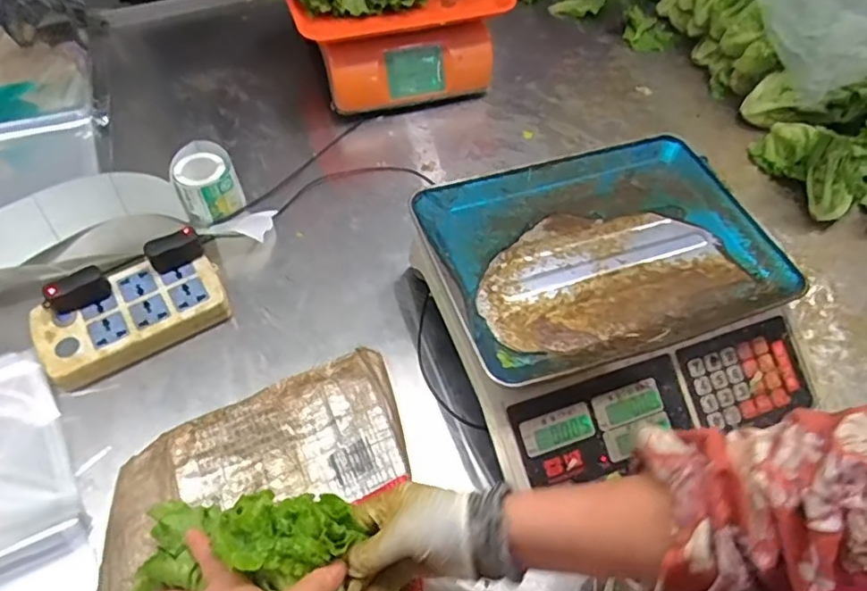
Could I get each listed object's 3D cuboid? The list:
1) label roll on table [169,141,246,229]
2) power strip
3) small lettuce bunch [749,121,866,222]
[{"bbox_3d":[-0.273,-0.137,0.709,0.069,0.062,0.075,1,55,-1],"label":"label roll on table"},{"bbox_3d":[-0.312,0.021,0.618,0.178,0.034,0.101,-27,60,-19],"label":"power strip"},{"bbox_3d":[0.564,-0.167,0.773,0.236,0.088,0.150,11,55,5],"label":"small lettuce bunch"}]

